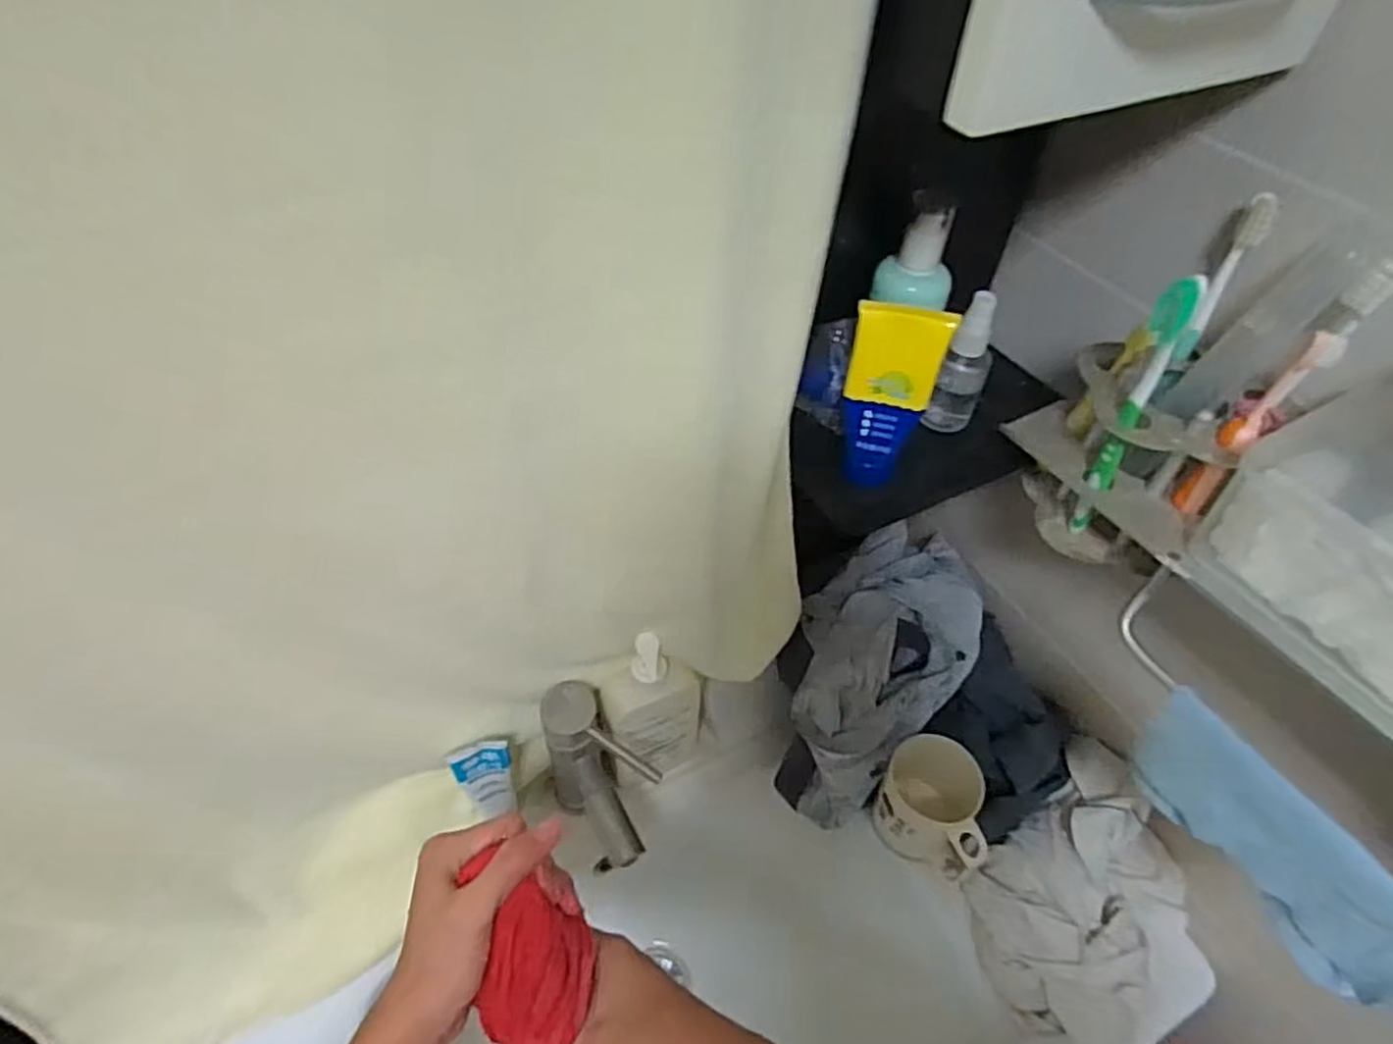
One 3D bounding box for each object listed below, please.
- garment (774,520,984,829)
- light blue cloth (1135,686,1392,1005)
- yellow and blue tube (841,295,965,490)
[{"bbox_3d":[0.169,0.146,0.729,0.144,0.178,0.226,34,55,24],"label":"garment"},{"bbox_3d":[0.307,0.175,0.402,0.017,0.083,0.159,-21,53,-20],"label":"light blue cloth"},{"bbox_3d":[0.115,-0.074,0.455,0.052,0.116,0.029,17,50,12],"label":"yellow and blue tube"}]

